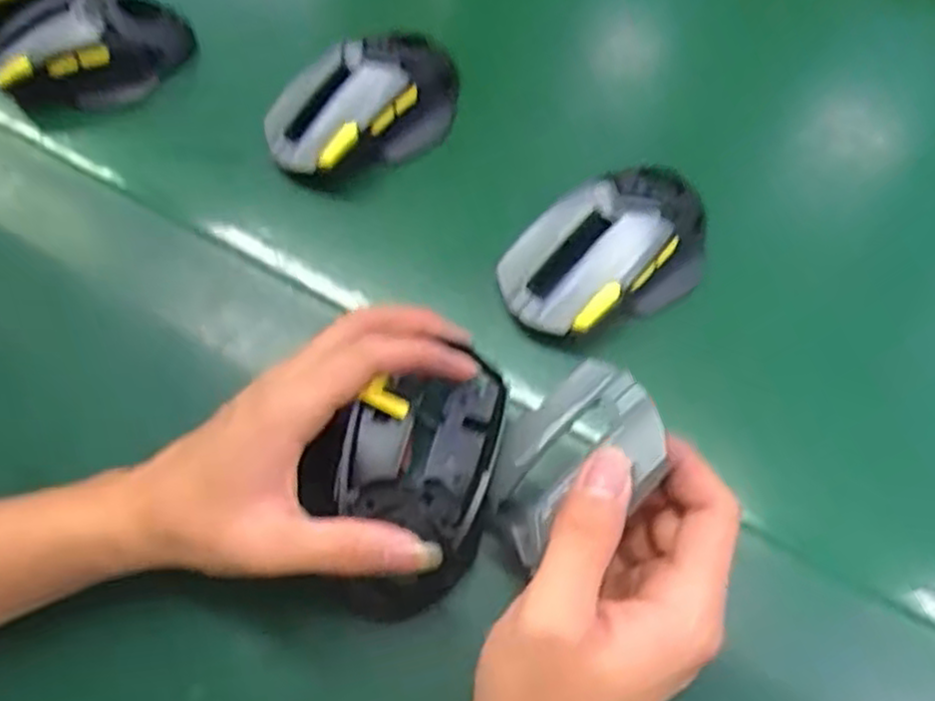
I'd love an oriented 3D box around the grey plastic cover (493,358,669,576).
[{"bbox_3d":[0.039,0.044,0.297,0.082,0.011,0.053,-49,59,28],"label":"grey plastic cover"}]

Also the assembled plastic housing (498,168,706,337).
[{"bbox_3d":[0.070,-0.049,0.387,0.110,0.040,0.064,-29,66,-11],"label":"assembled plastic housing"}]

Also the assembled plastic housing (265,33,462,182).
[{"bbox_3d":[-0.053,-0.139,0.437,0.117,0.039,0.070,-35,67,-14],"label":"assembled plastic housing"}]

